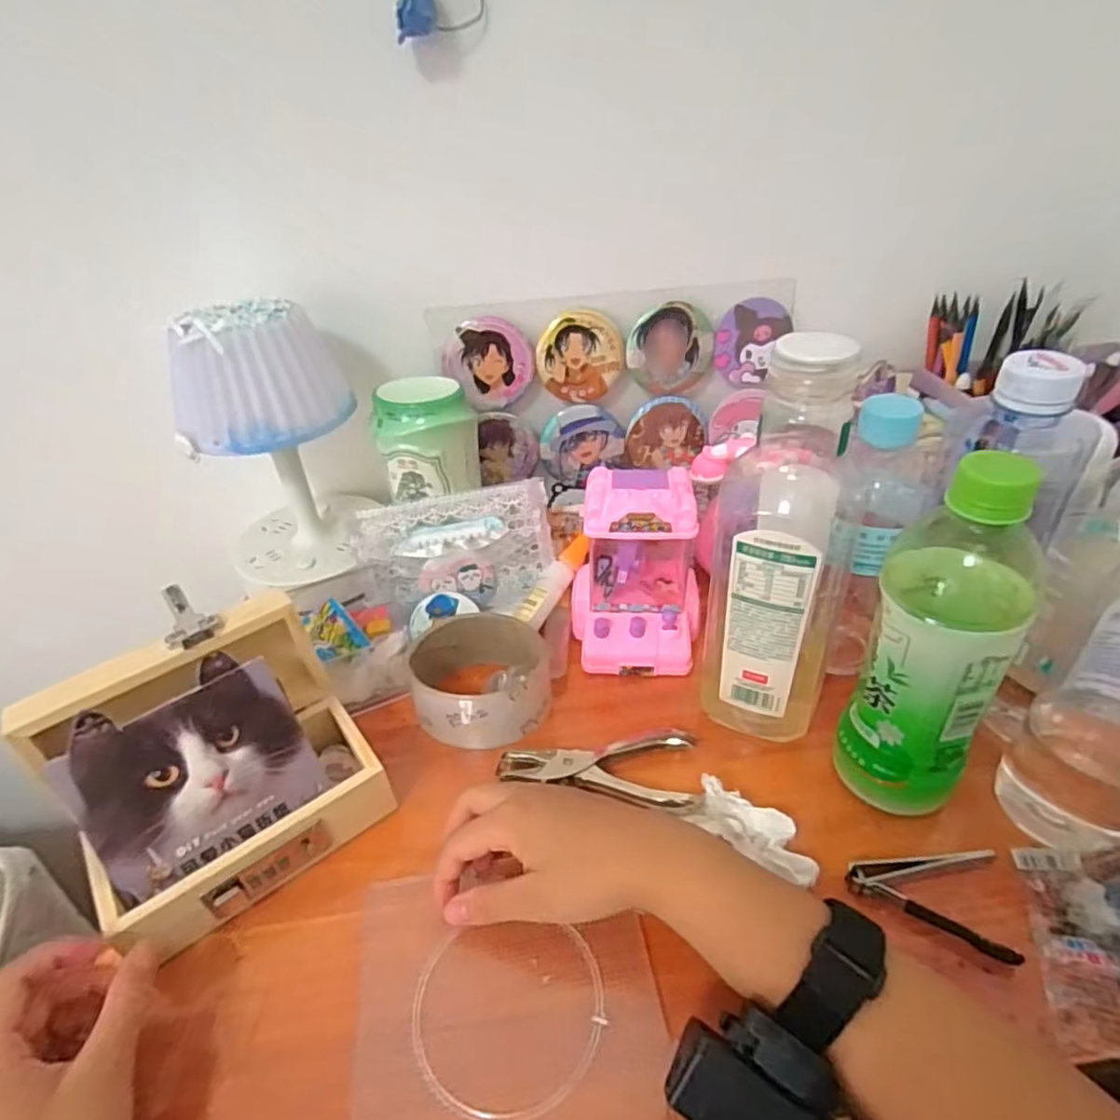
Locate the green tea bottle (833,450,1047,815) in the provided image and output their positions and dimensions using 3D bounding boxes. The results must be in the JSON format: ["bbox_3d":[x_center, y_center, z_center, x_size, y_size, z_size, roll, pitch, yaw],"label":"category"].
[{"bbox_3d":[0.196,0.041,0.337,0.066,0.201,0.067,19,43,28],"label":"green tea bottle"}]

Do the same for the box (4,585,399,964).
[{"bbox_3d":[-0.187,0.113,0.361,0.146,0.121,0.103,-30,44,-30],"label":"box"}]

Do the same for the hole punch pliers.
[{"bbox_3d":[0.026,0.126,0.416,0.122,0.017,0.054,5,38,12],"label":"hole punch pliers"}]

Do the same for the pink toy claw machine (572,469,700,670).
[{"bbox_3d":[0.054,0.002,0.473,0.093,0.126,0.098,-2,37,2],"label":"pink toy claw machine"}]

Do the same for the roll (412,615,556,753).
[{"bbox_3d":[-0.053,0.081,0.450,0.091,0.041,0.087,-3,37,2],"label":"roll"}]

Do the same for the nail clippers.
[{"bbox_3d":[0.191,0.173,0.341,0.073,0.011,0.053,7,38,14],"label":"nail clippers"}]

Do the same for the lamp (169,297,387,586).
[{"bbox_3d":[-0.203,-0.074,0.480,0.114,0.212,0.105,-18,39,-18],"label":"lamp"}]

